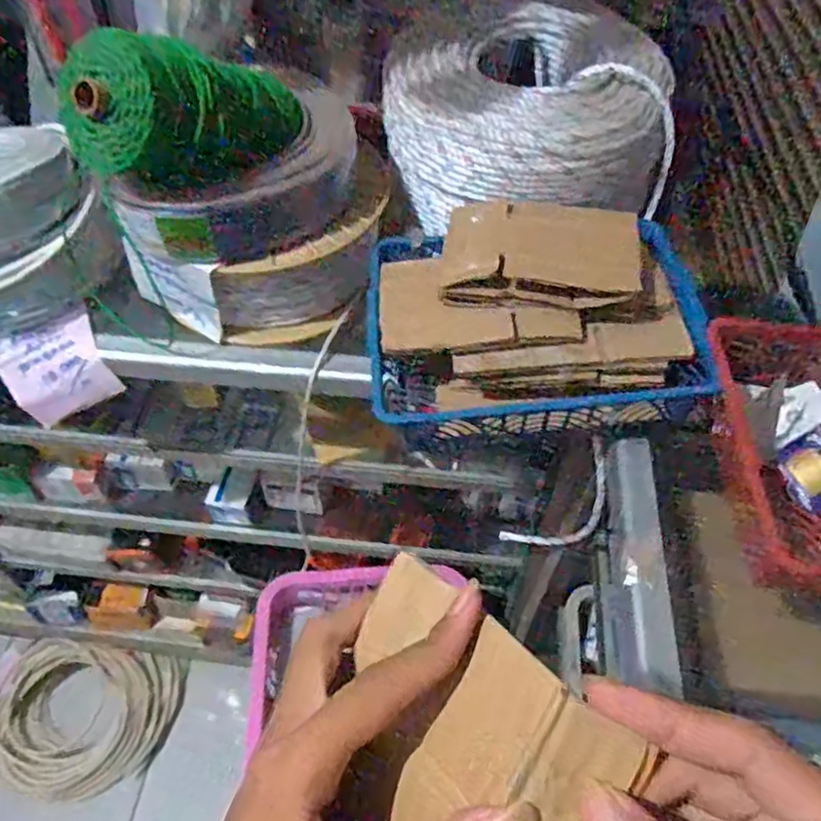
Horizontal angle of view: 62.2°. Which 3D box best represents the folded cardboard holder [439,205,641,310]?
[{"bbox_3d":[0.119,-0.143,0.630,0.173,0.034,0.108,7,52,4],"label":"folded cardboard holder"}]

